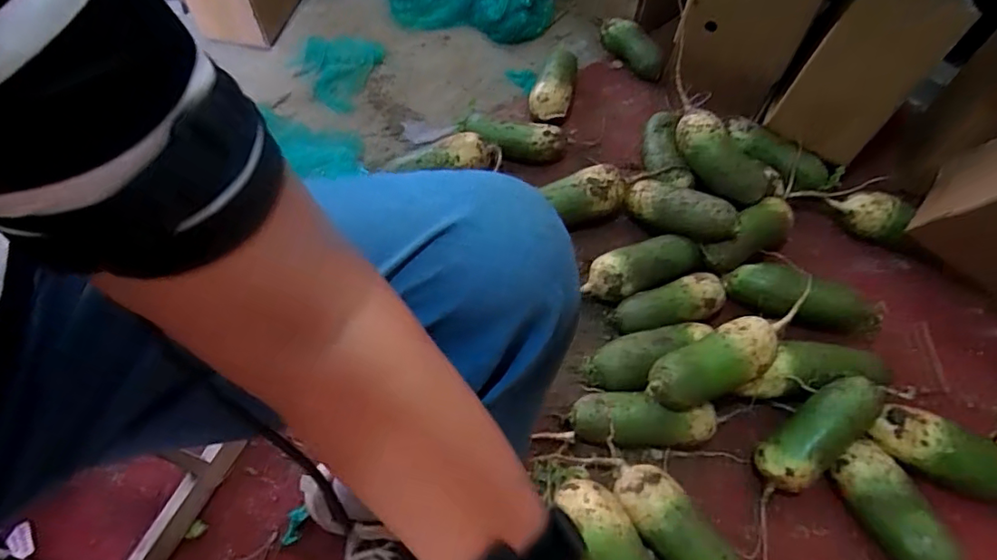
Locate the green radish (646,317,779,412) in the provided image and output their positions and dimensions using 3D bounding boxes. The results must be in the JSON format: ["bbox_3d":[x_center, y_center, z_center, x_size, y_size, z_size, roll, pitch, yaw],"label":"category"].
[{"bbox_3d":[0.251,0.101,0.652,0.156,0.064,0.072,-27,65,-2],"label":"green radish"}]

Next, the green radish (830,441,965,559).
[{"bbox_3d":[0.456,0.276,0.641,0.061,0.065,0.163,-21,64,-15],"label":"green radish"}]

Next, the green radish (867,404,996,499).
[{"bbox_3d":[0.535,0.211,0.669,0.175,0.070,0.072,25,62,10],"label":"green radish"}]

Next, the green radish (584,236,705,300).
[{"bbox_3d":[0.201,-0.017,0.765,0.163,0.054,0.057,-17,63,-13],"label":"green radish"}]

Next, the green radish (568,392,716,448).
[{"bbox_3d":[0.174,0.171,0.678,0.166,0.063,0.061,3,60,-2],"label":"green radish"}]

